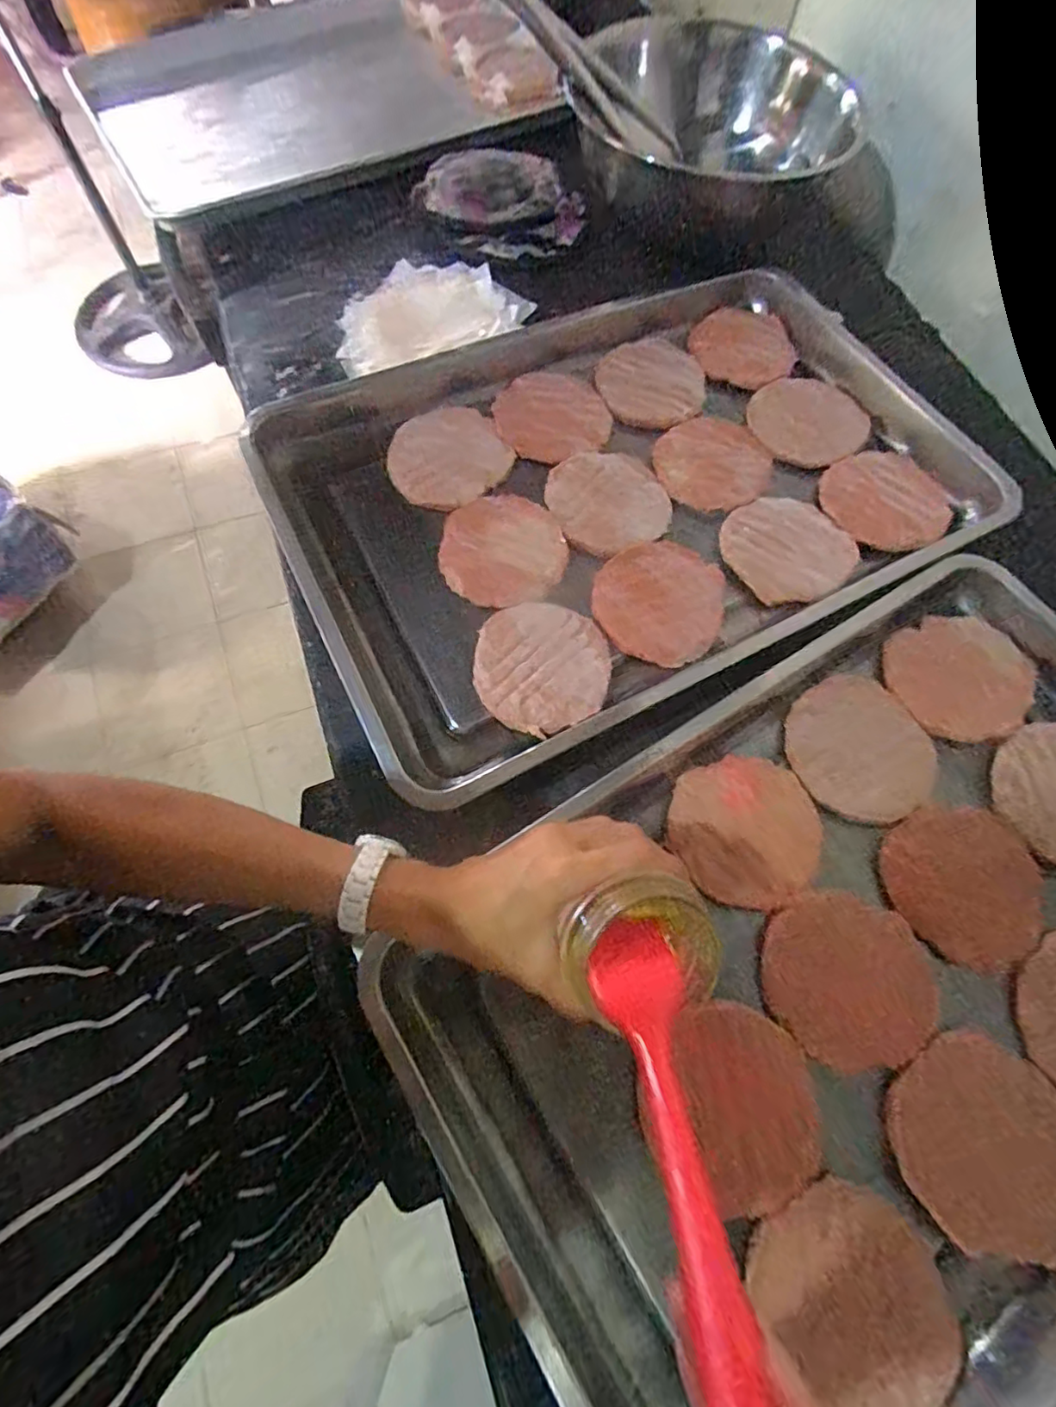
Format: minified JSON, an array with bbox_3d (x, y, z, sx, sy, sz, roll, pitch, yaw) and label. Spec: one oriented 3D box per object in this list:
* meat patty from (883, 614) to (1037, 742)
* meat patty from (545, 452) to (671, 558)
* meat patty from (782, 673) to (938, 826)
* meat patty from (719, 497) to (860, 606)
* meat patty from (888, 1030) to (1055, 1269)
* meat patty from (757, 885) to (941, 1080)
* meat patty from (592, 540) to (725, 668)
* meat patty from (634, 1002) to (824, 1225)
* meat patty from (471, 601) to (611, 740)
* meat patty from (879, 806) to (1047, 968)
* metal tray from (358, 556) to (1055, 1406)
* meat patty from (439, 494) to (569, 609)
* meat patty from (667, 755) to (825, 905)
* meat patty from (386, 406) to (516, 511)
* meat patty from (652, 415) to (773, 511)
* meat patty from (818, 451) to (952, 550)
[{"bbox_3d":[0.355,-0.022,0.491,0.112,0.004,0.105,0,72,1],"label":"meat patty"},{"bbox_3d":[0.075,-0.188,0.553,0.107,0.017,0.111,-26,72,-12],"label":"meat patty"},{"bbox_3d":[0.260,0.032,0.466,0.111,0.010,0.112,1,69,-2],"label":"meat patty"},{"bbox_3d":[0.232,-0.140,0.535,0.106,0.009,0.108,1,69,-2],"label":"meat patty"},{"bbox_3d":[0.286,0.273,0.371,0.112,0.017,0.109,-33,74,-14],"label":"meat patty"},{"bbox_3d":[0.219,0.187,0.406,0.115,0.015,0.107,1,69,-2],"label":"meat patty"},{"bbox_3d":[0.113,-0.091,0.514,0.105,0.013,0.115,1,69,-2],"label":"meat patty"},{"bbox_3d":[0.126,0.249,0.372,0.109,0.015,0.110,1,69,-2],"label":"meat patty"},{"bbox_3d":[0.012,-0.032,0.486,0.109,0.010,0.113,-24,72,-11],"label":"meat patty"},{"bbox_3d":[0.319,0.129,0.432,0.109,0.005,0.108,-30,73,-13],"label":"meat patty"},{"bbox_3d":[0.236,0.167,0.398,0.605,0.039,0.387,-30,71,-13],"label":"metal tray"},{"bbox_3d":[-0.023,-0.137,0.526,0.106,0.008,0.109,-15,70,-8],"label":"meat patty"},{"bbox_3d":[0.160,0.090,0.442,0.106,0.013,0.108,1,69,-2],"label":"meat patty"},{"bbox_3d":[-0.076,-0.233,0.562,0.111,0.013,0.109,1,69,-2],"label":"meat patty"},{"bbox_3d":[0.178,-0.234,0.577,0.105,0.012,0.114,1,69,-2],"label":"meat patty"},{"bbox_3d":[0.330,-0.187,0.556,0.101,0.006,0.107,1,69,-2],"label":"meat patty"}]

